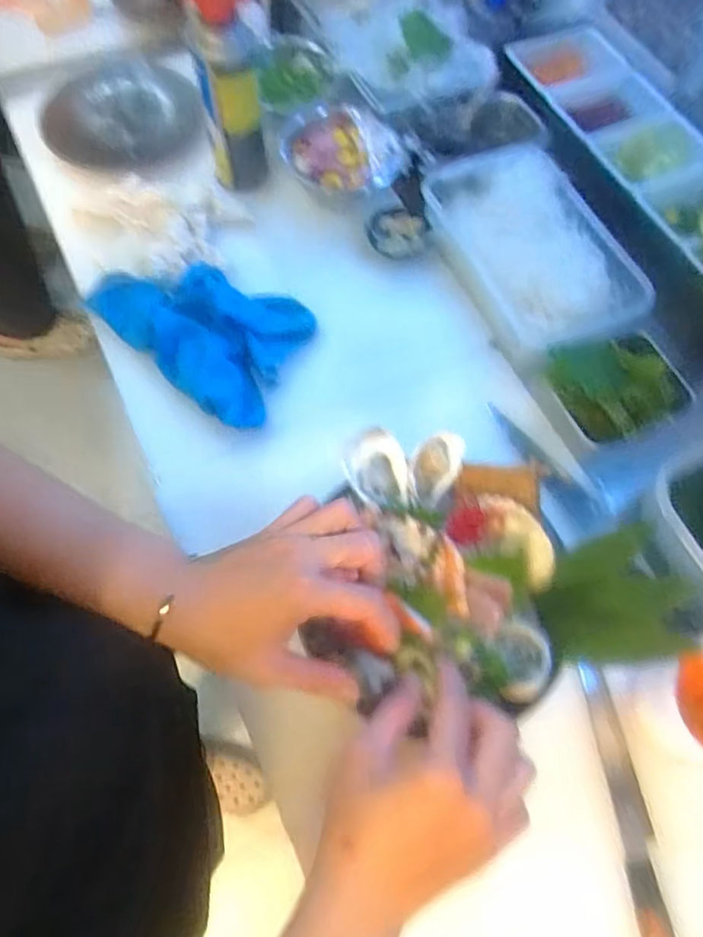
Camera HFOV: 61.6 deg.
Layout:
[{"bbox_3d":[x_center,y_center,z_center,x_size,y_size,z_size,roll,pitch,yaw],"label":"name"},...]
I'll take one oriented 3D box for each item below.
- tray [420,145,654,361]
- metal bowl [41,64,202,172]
[{"bbox_3d":[0.208,-0.248,0.672,0.187,0.049,0.261,-19,69,-10],"label":"tray"},{"bbox_3d":[-0.293,-0.444,0.744,0.206,0.051,0.187,26,69,8],"label":"metal bowl"}]

